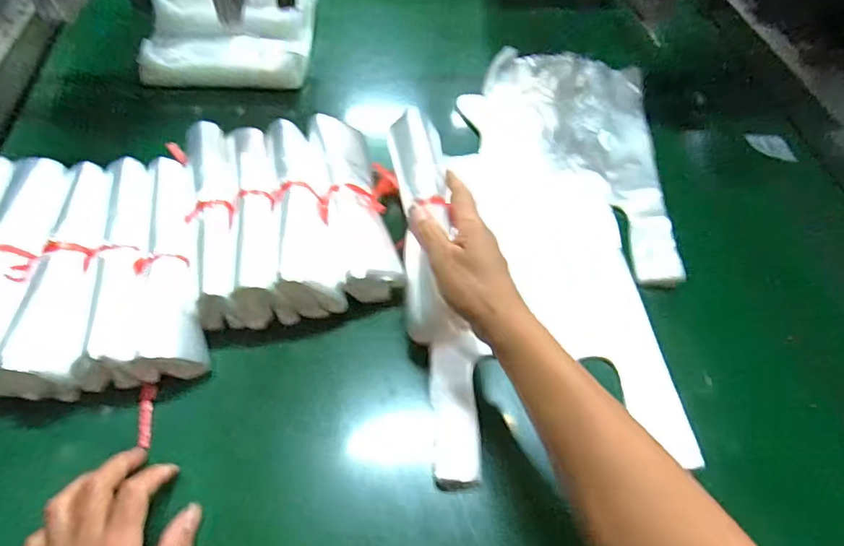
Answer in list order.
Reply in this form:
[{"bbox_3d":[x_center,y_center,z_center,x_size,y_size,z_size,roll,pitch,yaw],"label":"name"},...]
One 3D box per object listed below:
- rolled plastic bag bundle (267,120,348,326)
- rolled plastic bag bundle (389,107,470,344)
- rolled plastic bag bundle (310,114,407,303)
[{"bbox_3d":[-0.112,-0.058,0.486,0.055,0.056,0.204,-6,55,-9],"label":"rolled plastic bag bundle"},{"bbox_3d":[0.004,-0.047,0.448,0.051,0.050,0.208,-2,76,-7],"label":"rolled plastic bag bundle"},{"bbox_3d":[-0.063,-0.071,0.503,0.064,0.046,0.210,-10,56,-12],"label":"rolled plastic bag bundle"}]

